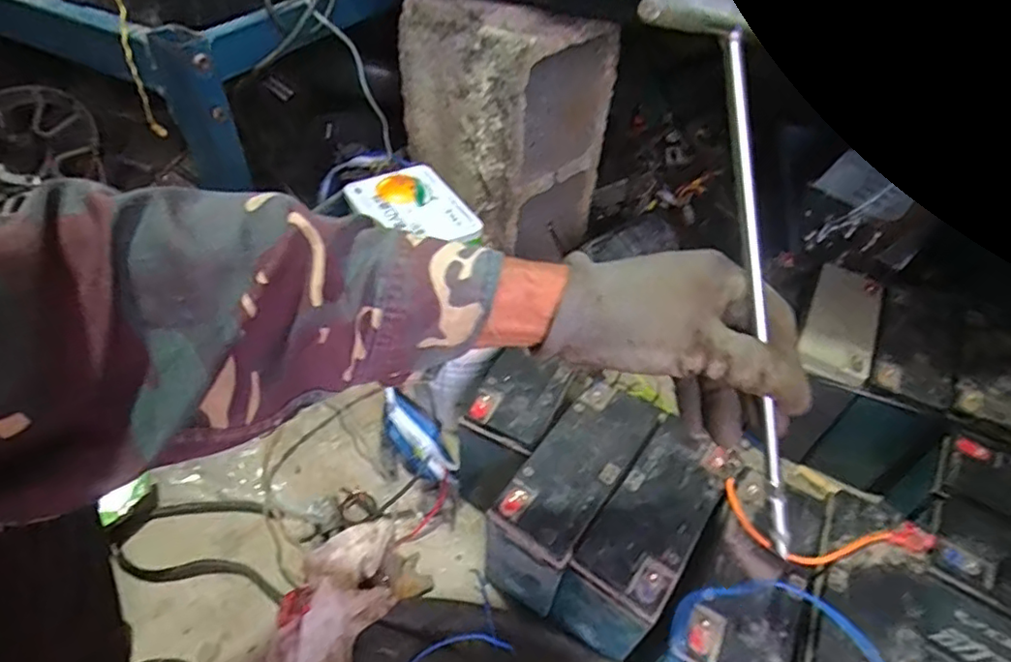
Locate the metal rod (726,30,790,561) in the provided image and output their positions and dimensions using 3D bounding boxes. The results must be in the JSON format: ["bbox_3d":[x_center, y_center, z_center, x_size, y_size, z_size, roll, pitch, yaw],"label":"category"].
[{"bbox_3d":[0.135,-0.003,0.312,0.010,0.284,0.007,-18,17,-19],"label":"metal rod"}]

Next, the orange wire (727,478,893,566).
[{"bbox_3d":[0.243,0.165,0.478,0.131,0.007,0.055,17,49,11],"label":"orange wire"}]

